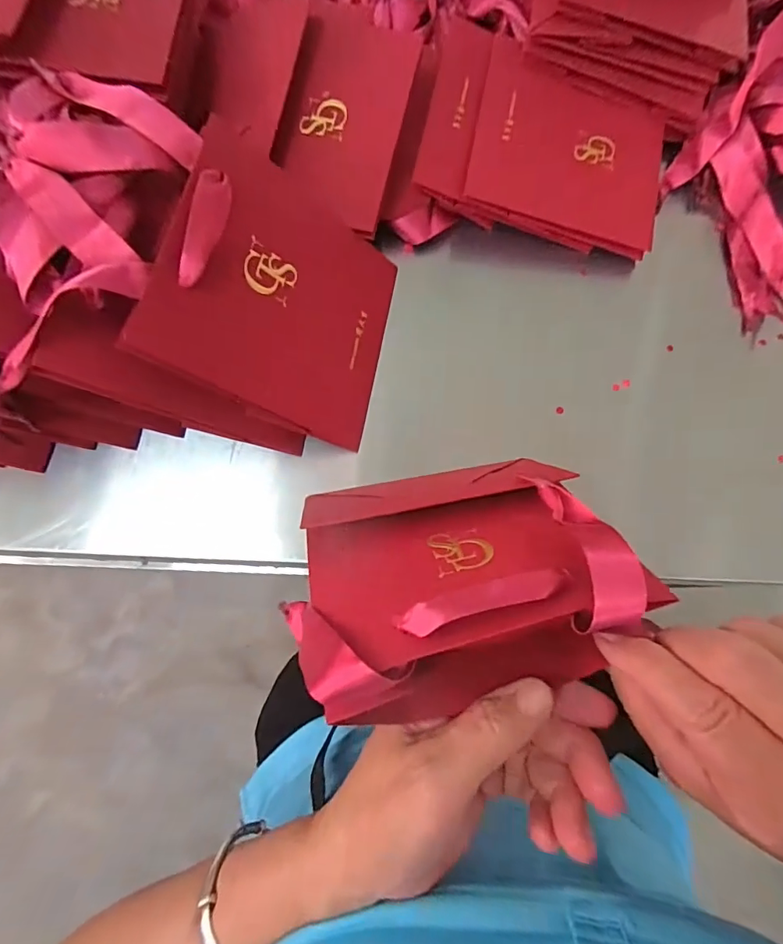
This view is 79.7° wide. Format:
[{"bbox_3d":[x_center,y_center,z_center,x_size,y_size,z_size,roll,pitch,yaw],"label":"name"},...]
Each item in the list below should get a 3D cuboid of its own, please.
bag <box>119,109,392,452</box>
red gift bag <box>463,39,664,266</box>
[{"bbox_3d":[-0.057,-0.103,0.271,0.019,0.137,0.140,2,73,45],"label":"bag"},{"bbox_3d":[0.127,-0.227,0.334,0.135,0.011,0.127,13,83,-6],"label":"red gift bag"}]

